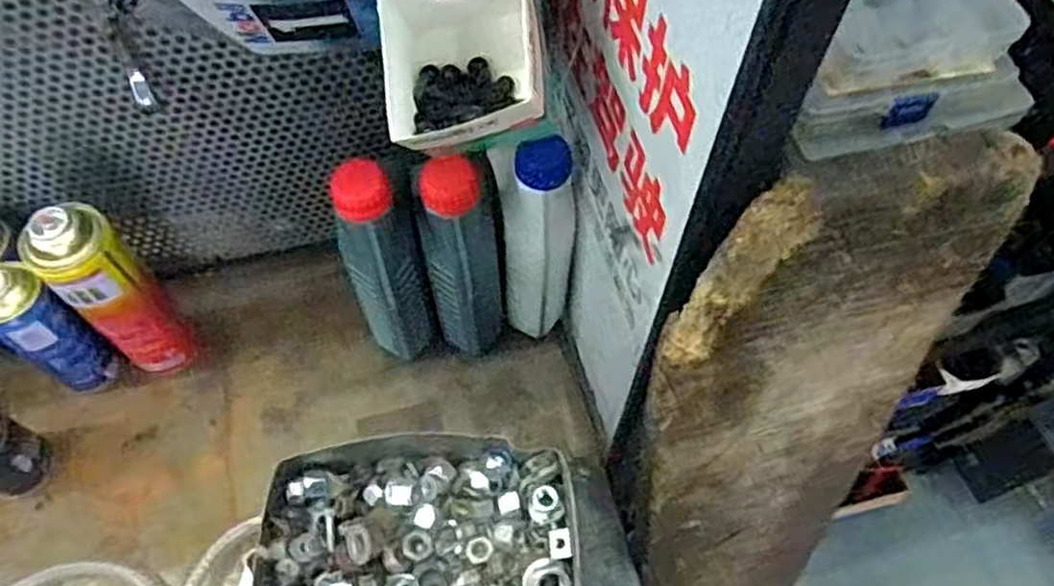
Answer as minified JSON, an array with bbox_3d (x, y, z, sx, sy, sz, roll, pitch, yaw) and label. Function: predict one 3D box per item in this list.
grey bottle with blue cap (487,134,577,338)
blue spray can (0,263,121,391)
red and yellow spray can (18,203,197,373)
[{"bbox_3d":[0.009,-0.040,0.694,0.064,0.267,0.061,-11,61,-7],"label":"grey bottle with blue cap"},{"bbox_3d":[-0.453,0.037,0.707,0.048,0.165,0.056,31,64,16],"label":"blue spray can"},{"bbox_3d":[-0.372,0.005,0.695,0.053,0.224,0.072,41,67,20],"label":"red and yellow spray can"}]

